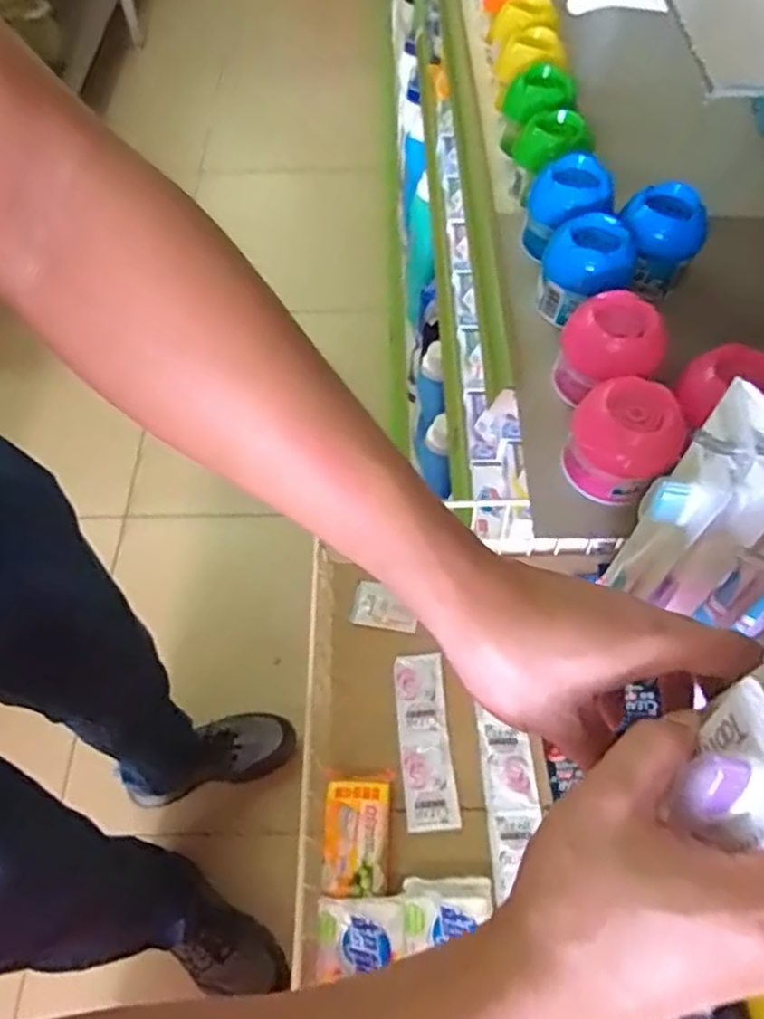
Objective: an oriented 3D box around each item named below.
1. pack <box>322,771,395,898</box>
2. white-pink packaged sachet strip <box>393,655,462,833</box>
[{"bbox_3d":[-0.021,0.279,0.600,0.055,0.022,0.097,1,59,2],"label":"pack"},{"bbox_3d":[0.039,0.213,0.645,0.045,0.013,0.156,-4,59,-1],"label":"white-pink packaged sachet strip"}]

